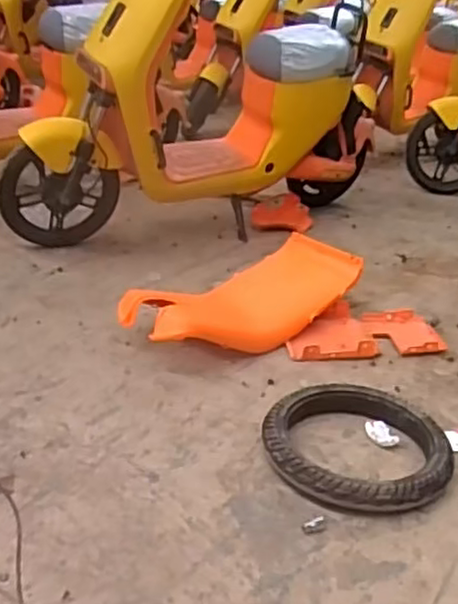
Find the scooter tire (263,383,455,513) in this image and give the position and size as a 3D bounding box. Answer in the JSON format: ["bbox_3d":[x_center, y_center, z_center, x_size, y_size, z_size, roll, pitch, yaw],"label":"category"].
[{"bbox_3d":[0.242,0.275,1.352,0.352,0.071,0.313,6,27,1],"label":"scooter tire"}]

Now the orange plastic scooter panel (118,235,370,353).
[{"bbox_3d":[0.042,0.008,1.771,0.590,0.147,0.269,-17,34,-37],"label":"orange plastic scooter panel"}]

